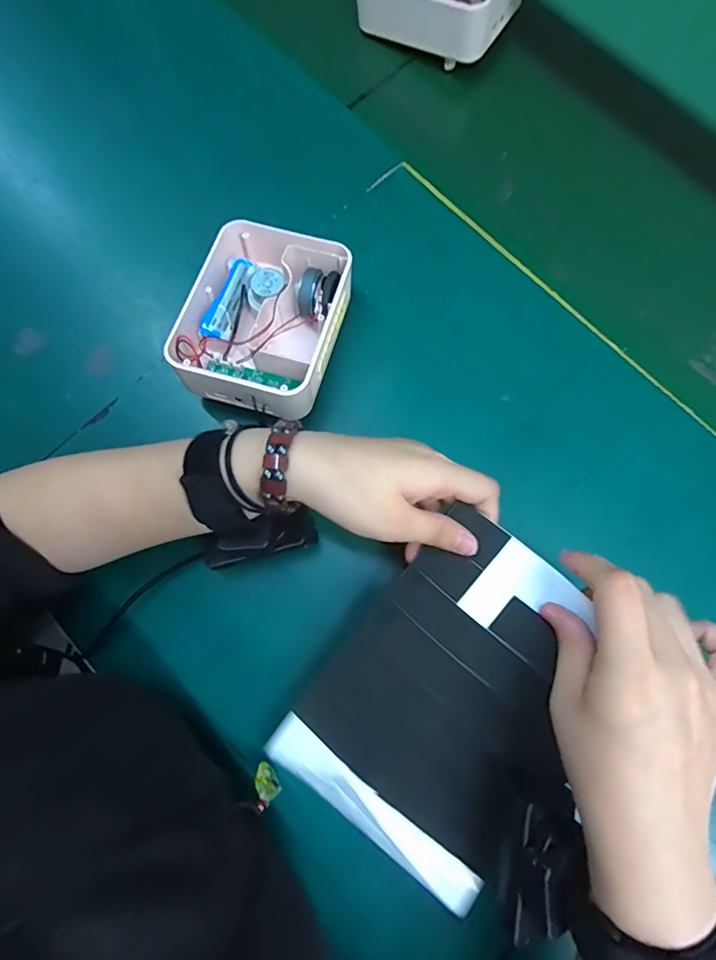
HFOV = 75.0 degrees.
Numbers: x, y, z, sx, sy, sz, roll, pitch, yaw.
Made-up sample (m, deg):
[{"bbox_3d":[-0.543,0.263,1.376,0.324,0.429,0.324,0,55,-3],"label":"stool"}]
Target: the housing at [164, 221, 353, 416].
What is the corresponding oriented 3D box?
[{"bbox_3d":[-0.065,-0.112,0.337,0.100,0.050,0.131,18,78,3],"label":"housing"}]

